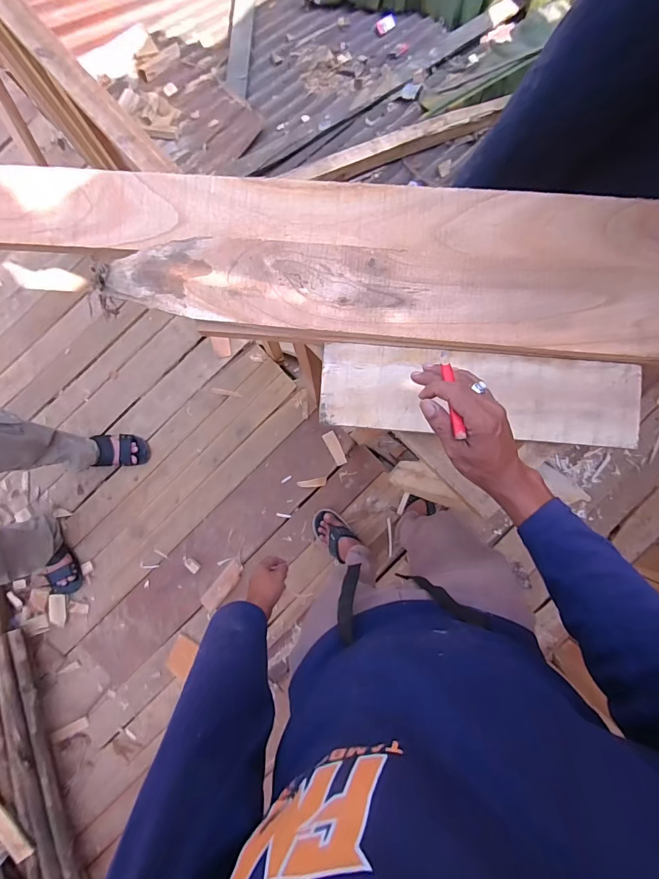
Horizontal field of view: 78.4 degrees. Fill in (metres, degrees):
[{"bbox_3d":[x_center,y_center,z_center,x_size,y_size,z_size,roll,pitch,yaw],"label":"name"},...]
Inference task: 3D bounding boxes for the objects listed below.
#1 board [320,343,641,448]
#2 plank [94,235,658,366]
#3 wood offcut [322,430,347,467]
[{"bbox_3d":[0.216,-0.064,0.585,0.451,0.015,0.117,5,90,1],"label":"board"},{"bbox_3d":[0.143,-0.206,0.568,0.899,0.040,0.159,6,90,1],"label":"plank"},{"bbox_3d":[0.020,0.030,1.369,0.043,0.015,0.119,-28,89,1],"label":"wood offcut"}]

